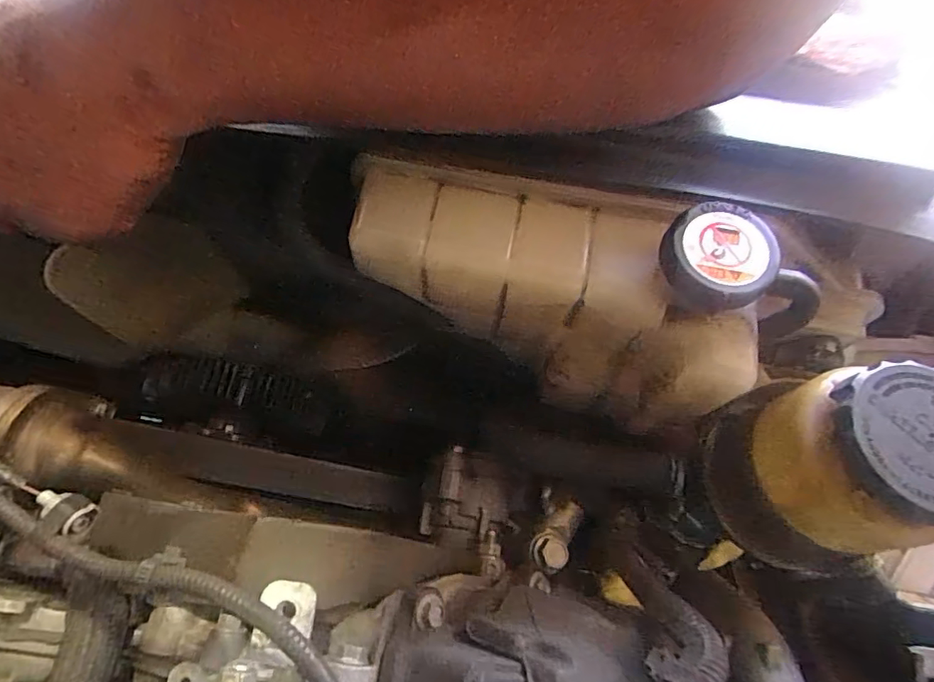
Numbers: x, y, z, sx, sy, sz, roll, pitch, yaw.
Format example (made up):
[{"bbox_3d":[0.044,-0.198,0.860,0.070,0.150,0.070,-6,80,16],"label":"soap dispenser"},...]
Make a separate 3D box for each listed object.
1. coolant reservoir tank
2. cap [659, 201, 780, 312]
[{"bbox_3d":[0.055,-0.025,0.297,0.236,0.126,0.073,19,66,6],"label":"coolant reservoir tank"},{"bbox_3d":[0.113,-0.035,0.248,0.041,0.026,0.048,-3,66,-4],"label":"cap"}]

